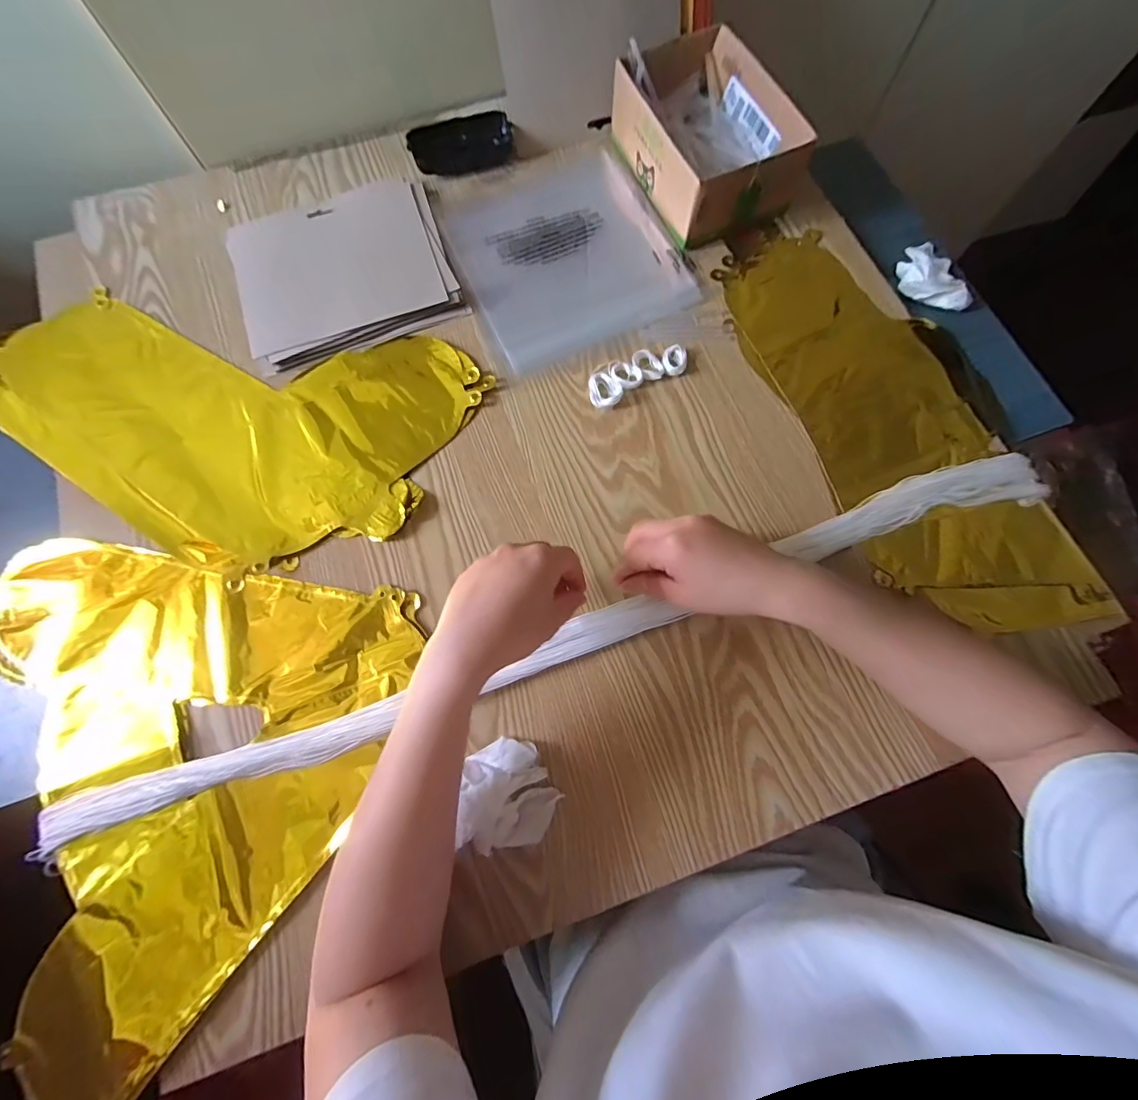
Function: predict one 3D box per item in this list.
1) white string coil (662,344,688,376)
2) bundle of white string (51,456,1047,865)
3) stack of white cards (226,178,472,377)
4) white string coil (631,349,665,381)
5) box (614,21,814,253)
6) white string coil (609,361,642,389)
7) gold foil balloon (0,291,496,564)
[{"bbox_3d":[0.099,-0.178,0.449,0.023,0.009,0.033,-1,73,1],"label":"white string coil"},{"bbox_3d":[0.012,0.066,0.377,0.818,0.021,0.038,-20,74,-5],"label":"bundle of white string"},{"bbox_3d":[-0.225,-0.280,0.481,0.204,0.015,0.178,-20,74,-5],"label":"stack of white cards"},{"bbox_3d":[0.073,-0.171,0.447,0.025,0.010,0.030,-19,74,-5],"label":"white string coil"},{"bbox_3d":[0.139,-0.413,0.483,0.133,0.065,0.198,-23,74,-6],"label":"box"},{"bbox_3d":[0.051,-0.163,0.446,0.025,0.008,0.031,-36,76,-9],"label":"white string coil"},{"bbox_3d":[-0.320,-0.114,0.437,0.439,0.018,0.230,9,73,4],"label":"gold foil balloon"}]

